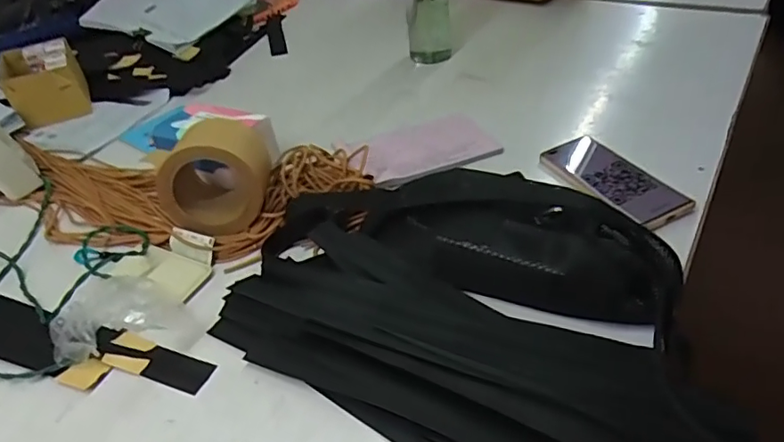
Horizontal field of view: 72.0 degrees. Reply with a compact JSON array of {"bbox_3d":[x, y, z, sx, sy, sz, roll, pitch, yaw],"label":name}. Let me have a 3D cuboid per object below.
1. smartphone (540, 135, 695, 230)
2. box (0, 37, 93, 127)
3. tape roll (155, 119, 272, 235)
[{"bbox_3d":[0.250,-0.048,0.614,0.077,0.015,0.166,-20,42,-18],"label":"smartphone"},{"bbox_3d":[-0.557,-0.219,0.872,0.112,0.094,0.135,-25,43,-22],"label":"box"},{"bbox_3d":[-0.194,-0.052,0.605,0.113,0.107,0.111,-5,39,1],"label":"tape roll"}]

